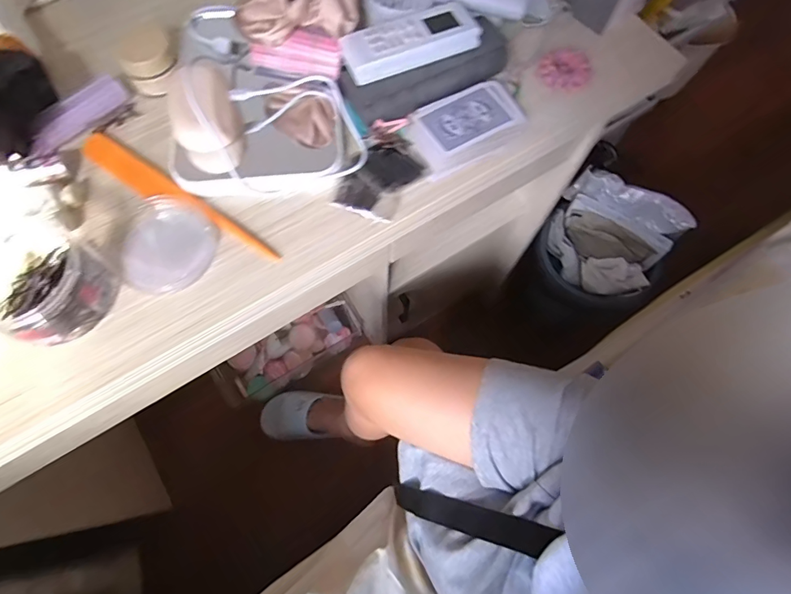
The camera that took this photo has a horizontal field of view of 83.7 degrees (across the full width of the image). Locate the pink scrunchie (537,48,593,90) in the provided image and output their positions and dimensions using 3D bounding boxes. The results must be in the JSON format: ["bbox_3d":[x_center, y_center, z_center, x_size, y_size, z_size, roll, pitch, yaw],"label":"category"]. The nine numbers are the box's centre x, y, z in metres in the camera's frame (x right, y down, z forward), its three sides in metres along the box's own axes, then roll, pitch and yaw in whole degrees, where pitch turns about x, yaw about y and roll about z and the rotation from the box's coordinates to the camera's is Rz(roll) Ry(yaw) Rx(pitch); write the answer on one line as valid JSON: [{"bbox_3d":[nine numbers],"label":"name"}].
[{"bbox_3d":[0.174,-0.231,0.453,0.052,0.017,0.045,3,69,0],"label":"pink scrunchie"}]

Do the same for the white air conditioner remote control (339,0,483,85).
[{"bbox_3d":[0.014,-0.234,0.404,0.123,0.015,0.051,-24,71,-10],"label":"white air conditioner remote control"}]

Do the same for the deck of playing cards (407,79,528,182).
[{"bbox_3d":[0.067,-0.163,0.418,0.107,0.022,0.066,-30,72,-12],"label":"deck of playing cards"}]

